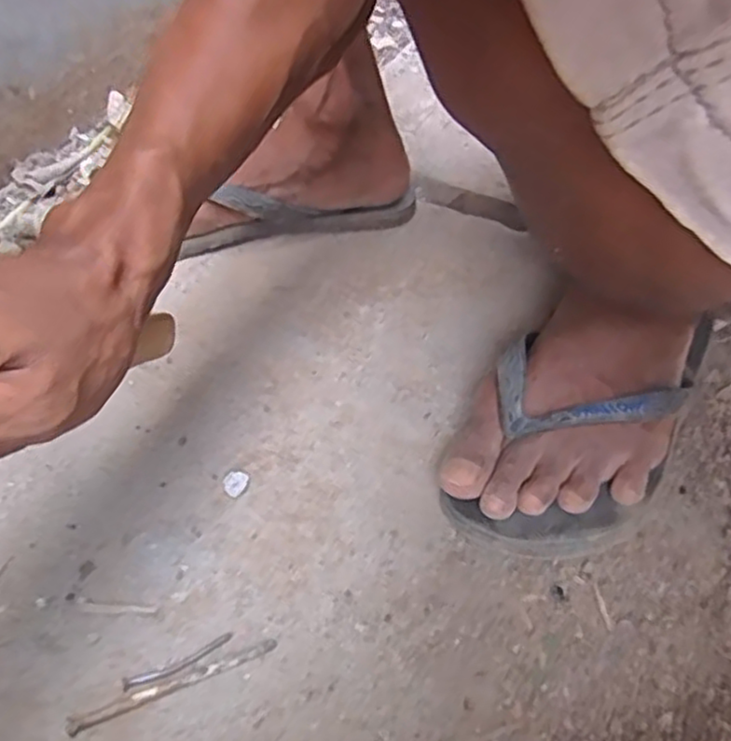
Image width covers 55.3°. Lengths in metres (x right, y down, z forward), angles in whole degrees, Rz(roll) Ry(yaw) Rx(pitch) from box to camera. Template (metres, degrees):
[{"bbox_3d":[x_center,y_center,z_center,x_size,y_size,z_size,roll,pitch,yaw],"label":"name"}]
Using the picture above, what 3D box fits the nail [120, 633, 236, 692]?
[{"bbox_3d":[-0.087,0.136,0.326,0.051,0.004,0.009,-19,49,-21],"label":"nail"}]

